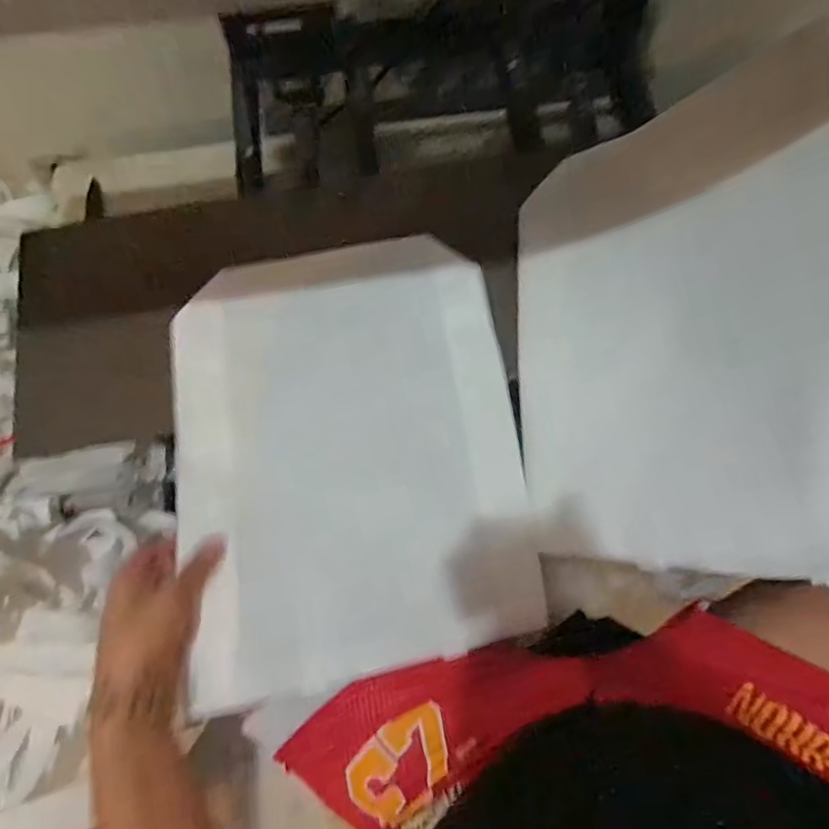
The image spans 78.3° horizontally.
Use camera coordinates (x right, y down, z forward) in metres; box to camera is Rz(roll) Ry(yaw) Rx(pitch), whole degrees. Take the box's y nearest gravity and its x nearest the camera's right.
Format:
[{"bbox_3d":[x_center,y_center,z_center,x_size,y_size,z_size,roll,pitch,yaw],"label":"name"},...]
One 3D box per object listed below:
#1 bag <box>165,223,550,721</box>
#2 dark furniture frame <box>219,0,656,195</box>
[{"bbox_3d":[-0.068,0.027,0.506,0.335,0.075,0.422,-11,76,-2],"label":"bag"},{"bbox_3d":[0.046,-0.475,0.726,0.597,0.151,0.186,-11,76,-2],"label":"dark furniture frame"}]

